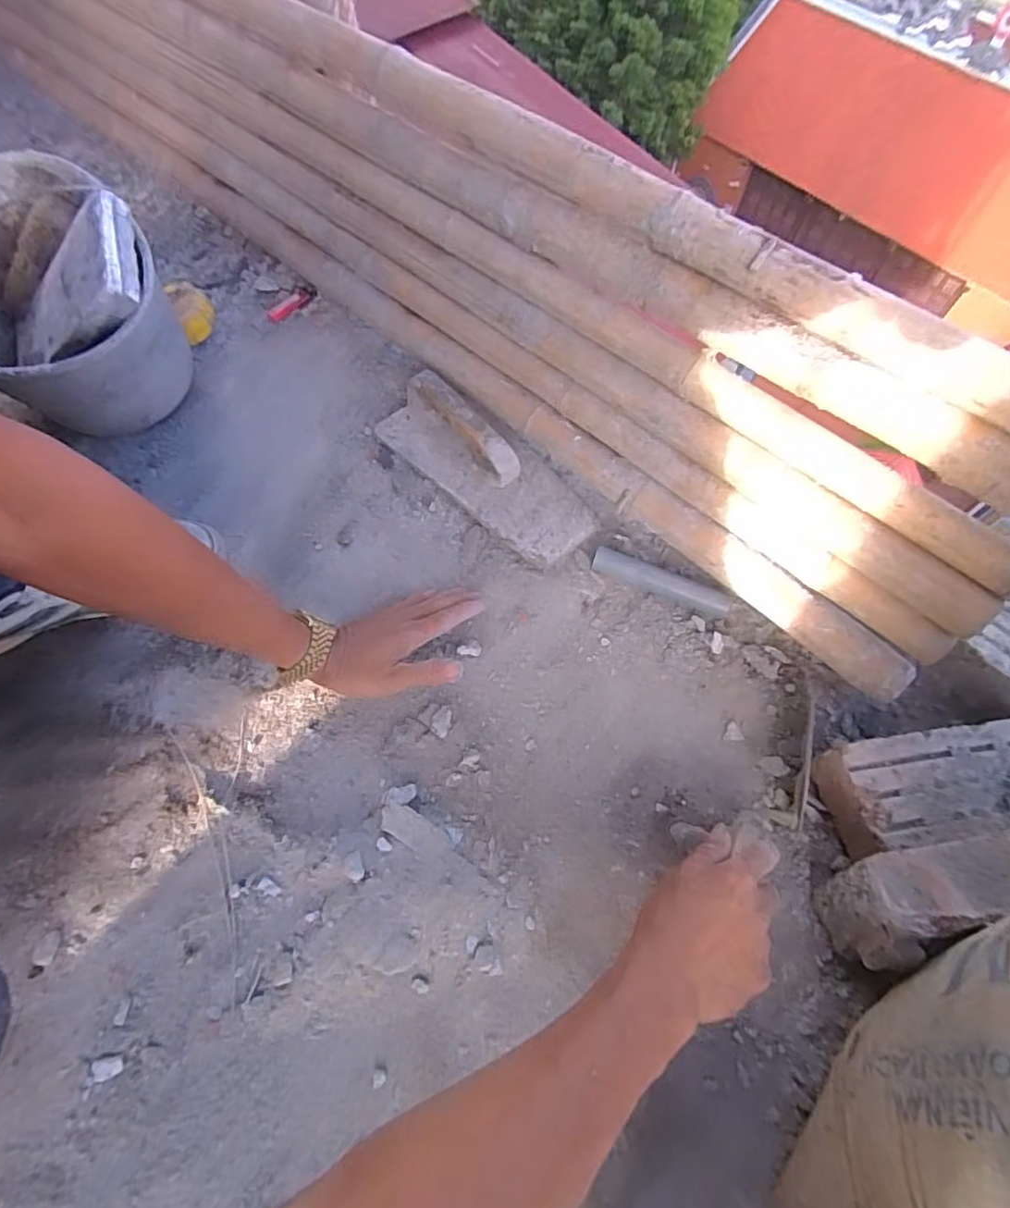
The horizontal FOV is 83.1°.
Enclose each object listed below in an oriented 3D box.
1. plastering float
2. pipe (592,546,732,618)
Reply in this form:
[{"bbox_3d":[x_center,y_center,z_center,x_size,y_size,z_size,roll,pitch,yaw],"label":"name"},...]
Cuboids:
[{"bbox_3d":[-0.019,-0.167,0.649,0.280,0.069,0.115,42,68,17],"label":"plastering float"},{"bbox_3d":[0.166,-0.023,0.608,0.147,0.022,0.026,22,63,9],"label":"pipe"}]

